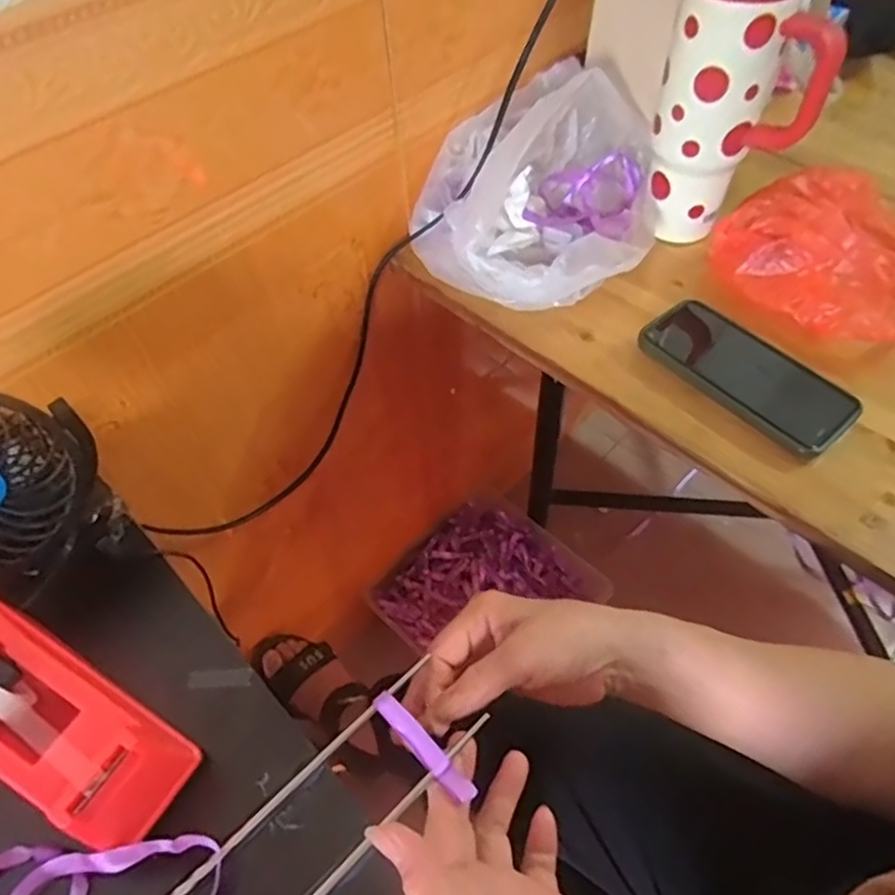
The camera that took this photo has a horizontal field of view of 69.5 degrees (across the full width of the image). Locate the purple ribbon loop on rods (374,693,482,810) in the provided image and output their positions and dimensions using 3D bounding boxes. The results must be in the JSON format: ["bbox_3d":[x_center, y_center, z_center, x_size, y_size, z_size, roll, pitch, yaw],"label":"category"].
[{"bbox_3d":[-0.013,0.159,0.347,0.068,0.016,0.012,38,64,25],"label":"purple ribbon loop on rods"}]

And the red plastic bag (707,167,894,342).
[{"bbox_3d":[0.343,-0.177,0.563,0.192,0.049,0.176,-38,61,-22],"label":"red plastic bag"}]

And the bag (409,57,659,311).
[{"bbox_3d":[0.082,-0.250,0.601,0.213,0.103,0.295,9,55,9],"label":"bag"}]

